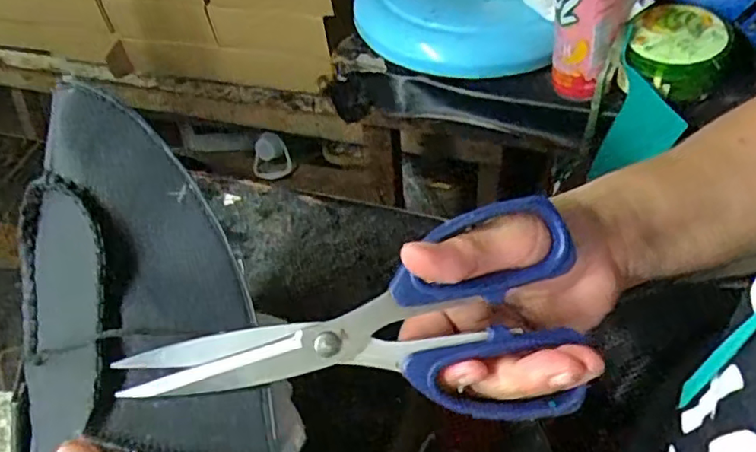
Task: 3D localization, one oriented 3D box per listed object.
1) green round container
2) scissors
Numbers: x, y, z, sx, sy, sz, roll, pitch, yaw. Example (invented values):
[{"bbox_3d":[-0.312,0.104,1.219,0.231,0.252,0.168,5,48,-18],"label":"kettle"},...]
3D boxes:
[{"bbox_3d":[0.301,-0.170,0.609,0.095,0.056,0.098,21,53,24],"label":"green round container"},{"bbox_3d":[-0.010,0.045,0.248,0.179,0.088,0.007,-8,5,-4],"label":"scissors"}]

